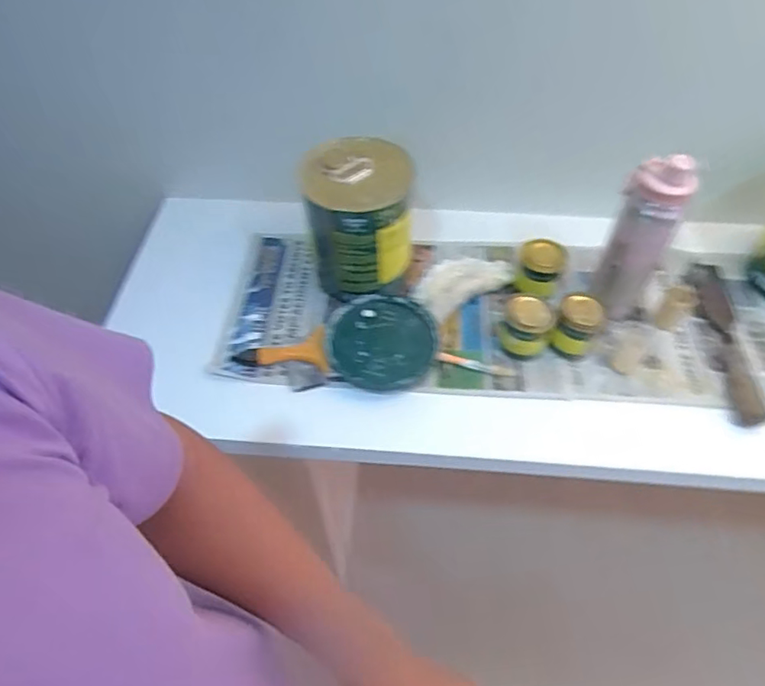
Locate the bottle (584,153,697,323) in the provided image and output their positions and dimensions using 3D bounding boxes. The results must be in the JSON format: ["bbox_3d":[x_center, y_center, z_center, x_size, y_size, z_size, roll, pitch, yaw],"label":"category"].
[{"bbox_3d":[0.362,-0.138,0.806,0.081,0.268,0.073,30,60,20],"label":"bottle"}]

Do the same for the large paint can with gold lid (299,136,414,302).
[{"bbox_3d":[-0.039,-0.181,0.868,0.155,0.215,0.141,0,54,1],"label":"large paint can with gold lid"}]

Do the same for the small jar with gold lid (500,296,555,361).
[{"bbox_3d":[0.213,-0.023,0.837,0.066,0.081,0.062,0,54,1],"label":"small jar with gold lid"}]

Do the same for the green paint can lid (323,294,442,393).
[{"bbox_3d":[-0.001,-0.004,0.855,0.163,0.032,0.165,0,54,1],"label":"green paint can lid"}]

